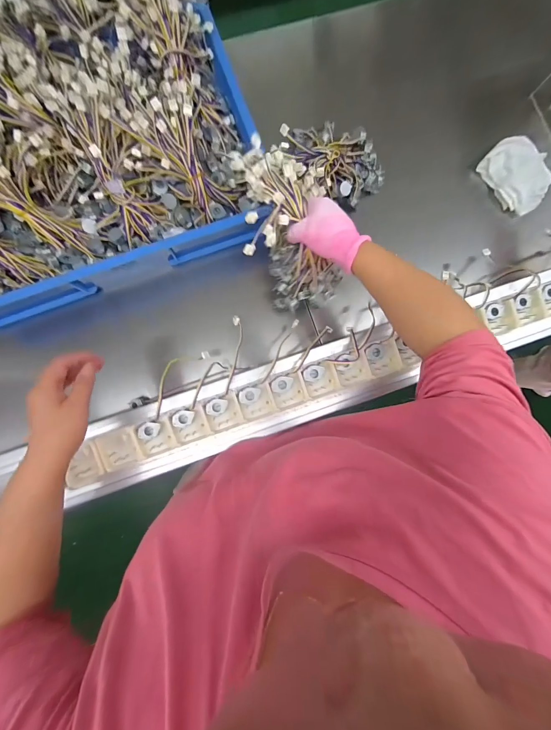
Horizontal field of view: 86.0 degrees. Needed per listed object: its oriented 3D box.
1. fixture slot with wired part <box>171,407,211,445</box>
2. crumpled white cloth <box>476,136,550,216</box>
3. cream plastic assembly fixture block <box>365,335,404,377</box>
[{"bbox_3d":[-0.122,0.086,0.422,0.045,0.015,0.047,-19,88,-4],"label":"fixture slot with wired part"},{"bbox_3d":[0.513,-0.404,0.614,0.126,0.031,0.150,-39,89,-4],"label":"crumpled white cloth"},{"bbox_3d":[0.163,-0.011,0.442,0.047,0.010,0.048,-19,88,-4],"label":"cream plastic assembly fixture block"}]

